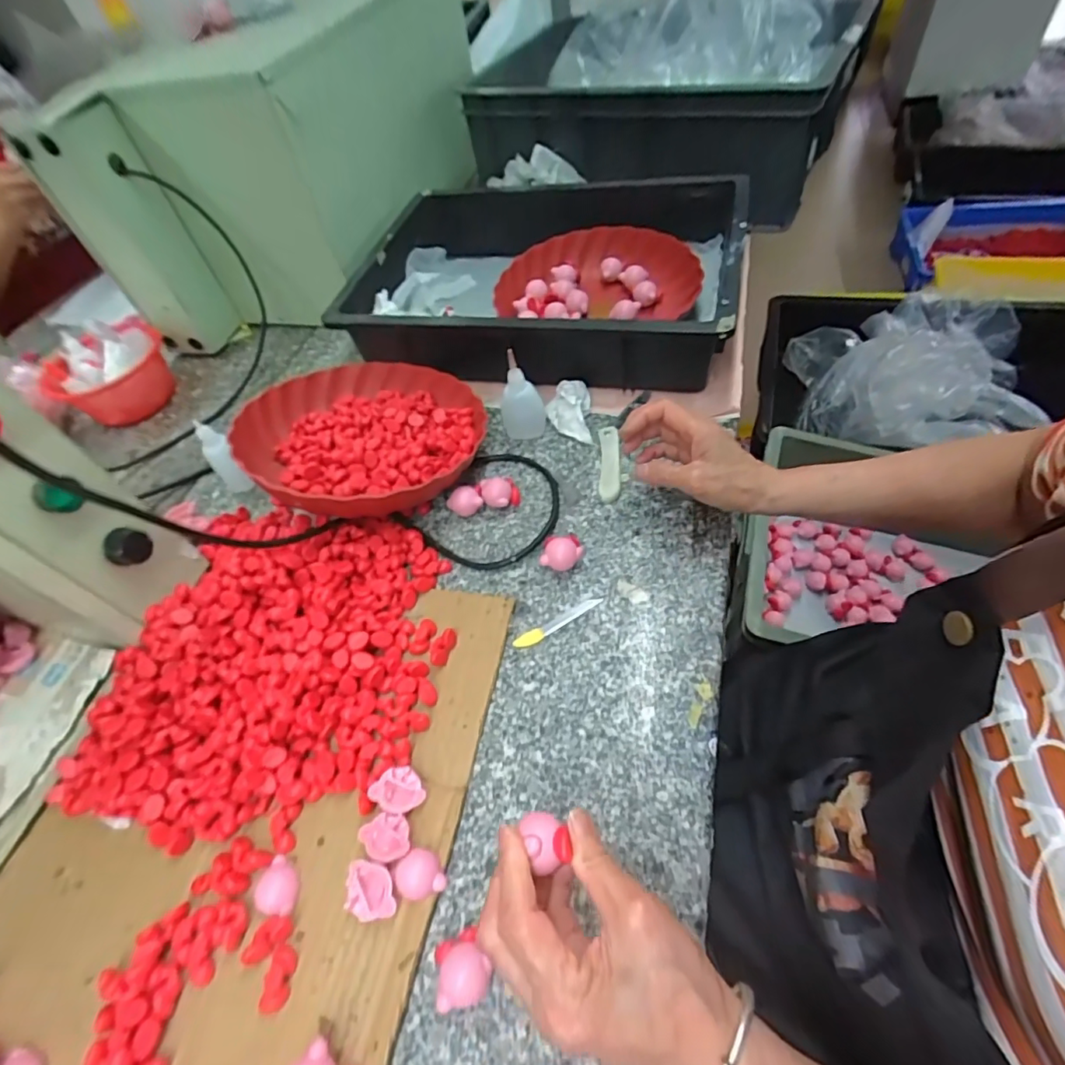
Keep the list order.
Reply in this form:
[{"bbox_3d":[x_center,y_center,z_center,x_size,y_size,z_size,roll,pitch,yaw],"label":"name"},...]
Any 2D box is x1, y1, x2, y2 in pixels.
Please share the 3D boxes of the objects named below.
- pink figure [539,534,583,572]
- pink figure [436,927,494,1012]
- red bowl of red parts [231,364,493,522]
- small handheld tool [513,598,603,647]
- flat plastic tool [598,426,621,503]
[{"bbox_3d":[0.025,0.014,0.479,0.037,0.027,0.038,-11,53,2],"label":"pink figure"},{"bbox_3d":[-0.041,0.255,0.314,0.033,0.029,0.033,-3,55,4],"label":"pink figure"},{"bbox_3d":[-0.175,-0.099,0.555,0.237,0.091,0.237,-5,53,7],"label":"red bowl of red parts"},{"bbox_3d":[0.022,0.076,0.452,0.081,0.004,0.011,-27,54,-10],"label":"small handheld tool"},{"bbox_3d":[0.078,-0.072,0.545,0.020,0.013,0.099,-2,54,9],"label":"flat plastic tool"}]

